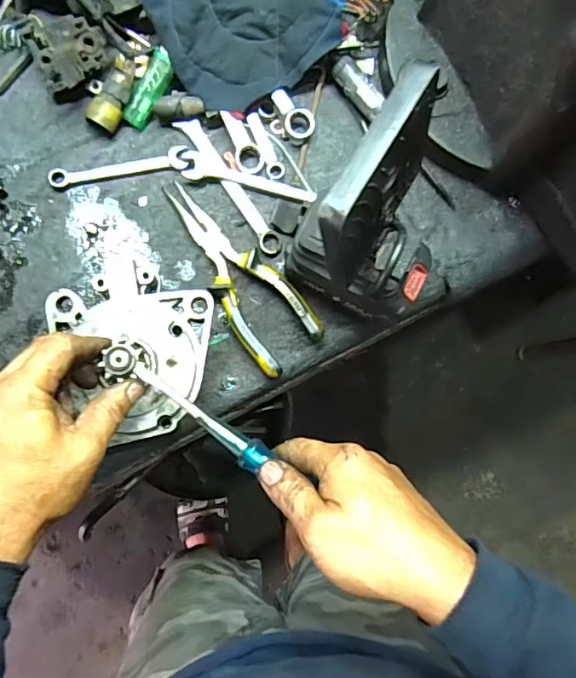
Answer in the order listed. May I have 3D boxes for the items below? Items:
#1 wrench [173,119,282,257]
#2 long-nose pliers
[{"bbox_3d":[-0.054,-0.144,0.481,0.020,0.009,0.154,-34,88,-7],"label":"wrench"},{"bbox_3d":[-0.044,-0.063,0.465,0.065,0.026,0.193,-33,88,-7],"label":"long-nose pliers"}]

